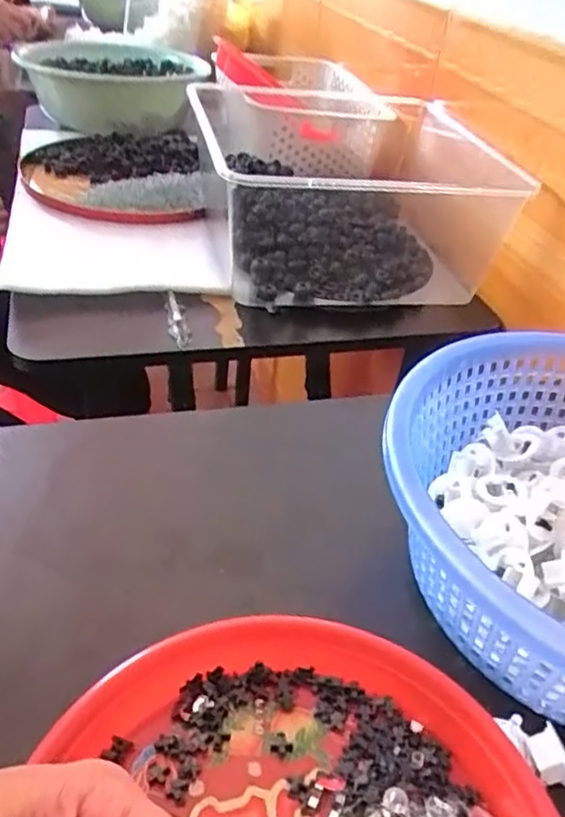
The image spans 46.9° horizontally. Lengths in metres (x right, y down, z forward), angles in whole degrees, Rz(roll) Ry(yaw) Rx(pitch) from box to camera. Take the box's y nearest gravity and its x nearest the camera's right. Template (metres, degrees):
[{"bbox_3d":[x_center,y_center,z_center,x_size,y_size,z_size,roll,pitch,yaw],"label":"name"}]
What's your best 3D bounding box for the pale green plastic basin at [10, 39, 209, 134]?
[{"bbox_3d":[-0.253,-0.487,0.985,0.266,0.076,0.232,12,39,8],"label":"pale green plastic basin"}]

